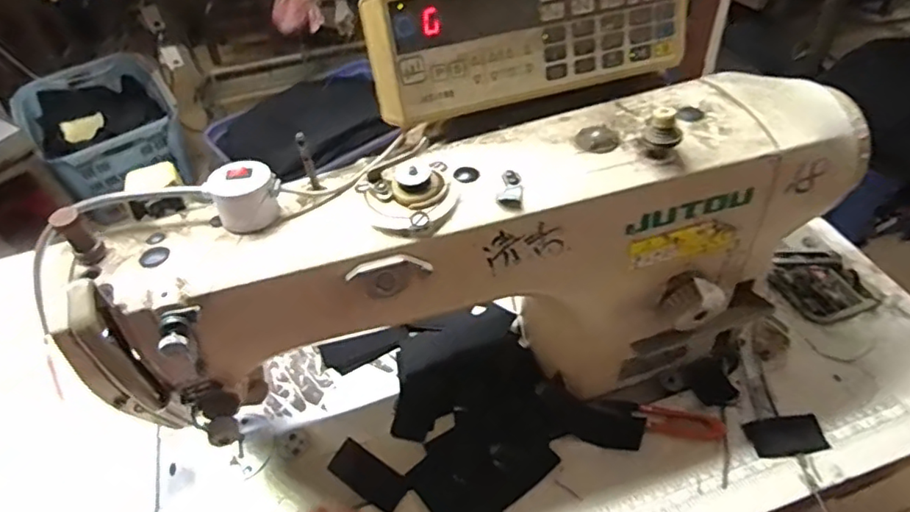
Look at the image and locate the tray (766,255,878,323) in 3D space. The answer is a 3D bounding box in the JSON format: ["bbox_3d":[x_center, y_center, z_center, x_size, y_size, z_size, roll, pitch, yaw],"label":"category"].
[{"bbox_3d":[0.361,0.028,0.590,0.077,0.010,0.085,-17,47,-11],"label":"tray"}]

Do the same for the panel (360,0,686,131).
[{"bbox_3d":[0.051,-0.156,0.410,0.221,0.083,0.029,-15,30,-9],"label":"panel"}]

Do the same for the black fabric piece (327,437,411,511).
[{"bbox_3d":[-0.071,0.182,0.491,0.068,0.004,0.031,28,62,21],"label":"black fabric piece"}]

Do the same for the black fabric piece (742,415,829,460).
[{"bbox_3d":[0.274,0.147,0.489,0.061,0.004,0.030,-8,46,-2],"label":"black fabric piece"}]

